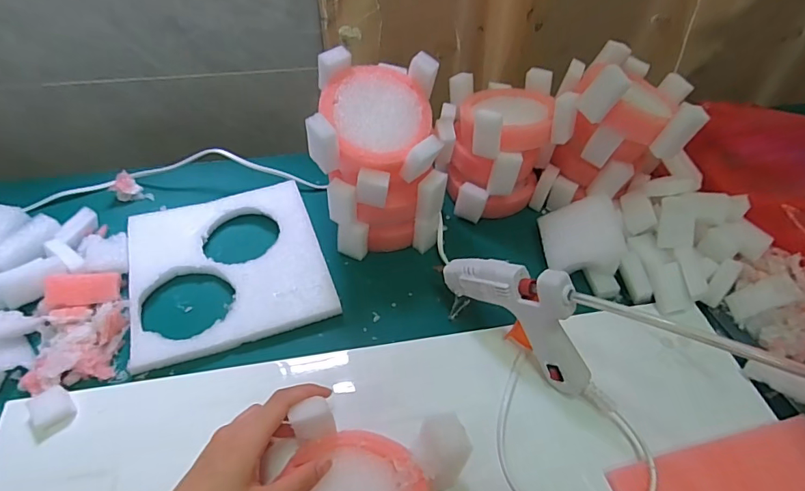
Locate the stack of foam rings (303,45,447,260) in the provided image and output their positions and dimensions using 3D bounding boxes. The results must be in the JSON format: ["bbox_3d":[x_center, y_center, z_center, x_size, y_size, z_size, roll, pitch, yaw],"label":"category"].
[{"bbox_3d":[-0.024,-0.082,0.453,0.122,0.149,0.104,-5,50,-8],"label":"stack of foam rings"}]

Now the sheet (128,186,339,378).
[{"bbox_3d":[-0.169,0.014,0.458,0.173,0.010,0.178,-15,50,-16],"label":"sheet"}]

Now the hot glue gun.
[{"bbox_3d":[0.095,0.050,0.380,0.024,0.100,0.139,-35,58,-29],"label":"hot glue gun"}]

